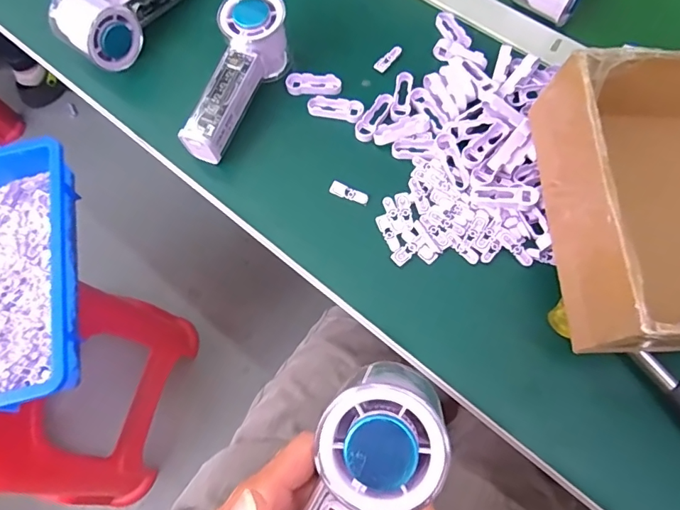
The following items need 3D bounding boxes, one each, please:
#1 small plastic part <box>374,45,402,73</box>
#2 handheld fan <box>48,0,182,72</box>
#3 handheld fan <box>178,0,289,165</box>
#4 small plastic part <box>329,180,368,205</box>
[{"bbox_3d":[0.047,-0.192,0.460,0.013,0.005,0.034,36,74,15],"label":"small plastic part"},{"bbox_3d":[-0.211,-0.254,0.467,0.069,0.048,0.152,29,72,13],"label":"handheld fan"},{"bbox_3d":[-0.094,-0.157,0.433,0.049,0.058,0.156,21,83,11],"label":"handheld fan"},{"bbox_3d":[0.008,-0.053,0.409,0.035,0.006,0.011,26,72,13],"label":"small plastic part"}]

